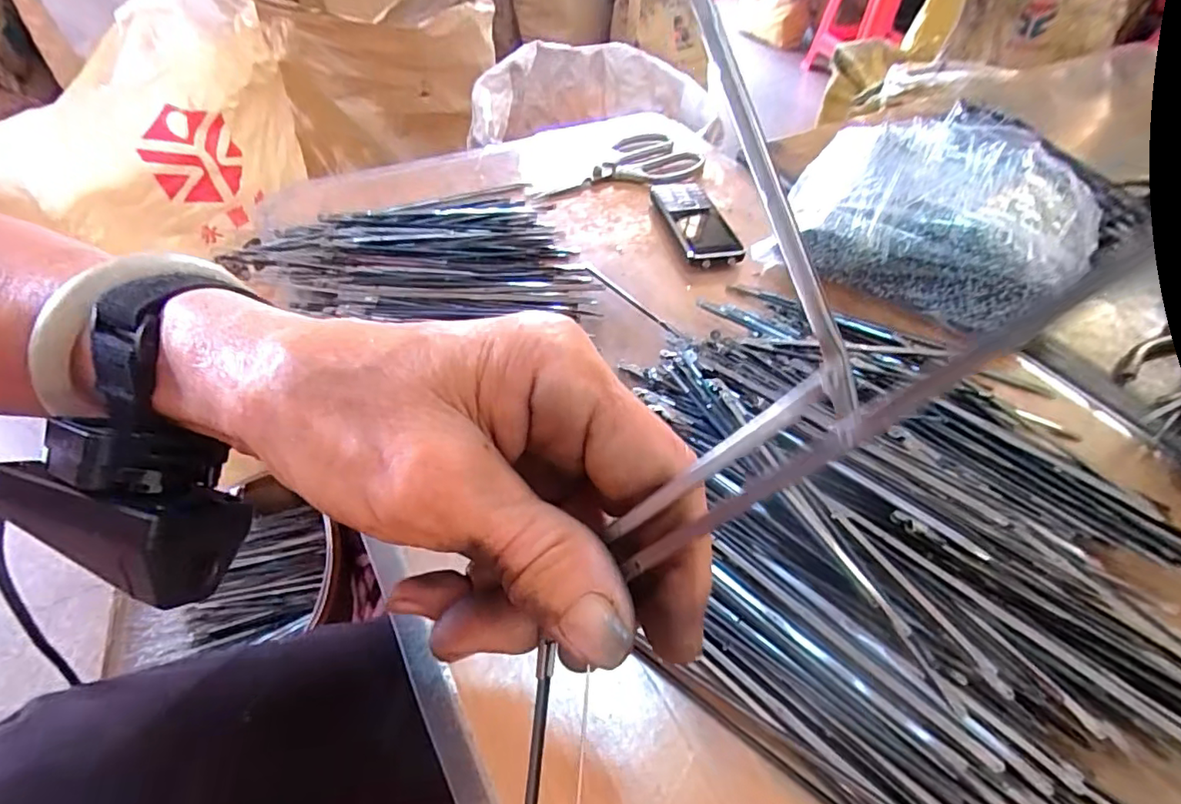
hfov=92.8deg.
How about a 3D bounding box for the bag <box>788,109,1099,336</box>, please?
[{"bbox_3d":[0.300,-0.163,0.487,0.233,0.078,0.209,24,52,17],"label":"bag"}]

